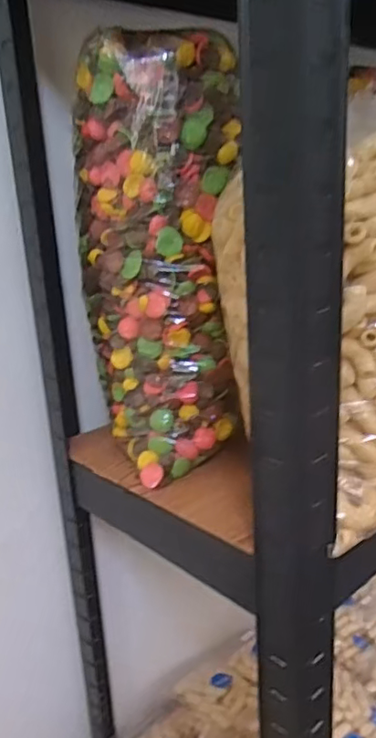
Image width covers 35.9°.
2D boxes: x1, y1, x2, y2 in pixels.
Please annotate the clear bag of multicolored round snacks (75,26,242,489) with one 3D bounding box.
[{"bbox_3d":[-0.025,-0.089,0.486,0.103,0.321,0.112,-14,20,-29],"label":"clear bag of multicolored round snacks"}]

